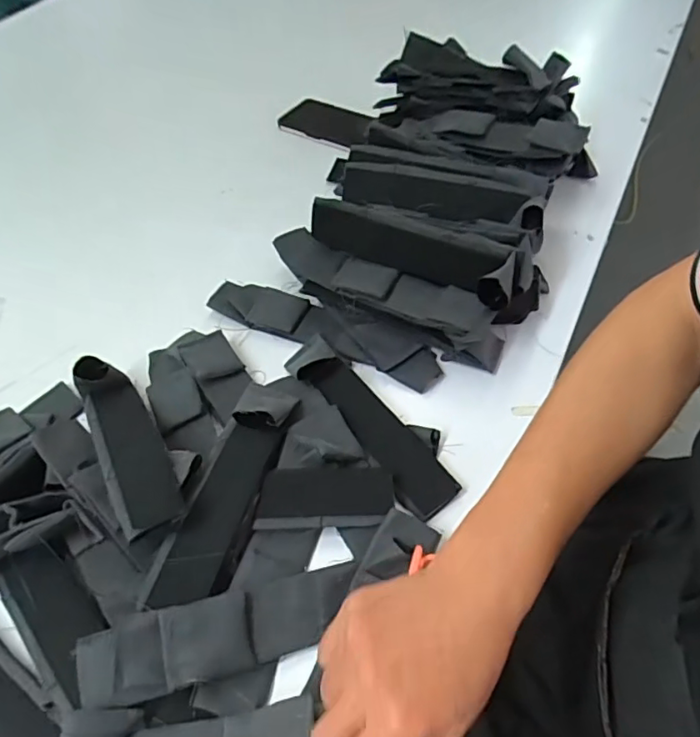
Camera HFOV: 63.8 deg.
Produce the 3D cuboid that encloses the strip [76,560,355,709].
[{"bbox_3d":[-0.080,0.170,0.361,0.168,0.036,0.047,-14,52,-8],"label":"strip"}]

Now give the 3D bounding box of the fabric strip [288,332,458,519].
[{"bbox_3d":[0.011,0.037,0.468,0.043,0.025,0.193,-34,57,-21],"label":"fabric strip"}]

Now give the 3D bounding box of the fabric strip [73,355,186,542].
[{"bbox_3d":[-0.174,0.052,0.436,0.047,0.043,0.185,-27,44,-17],"label":"fabric strip"}]

